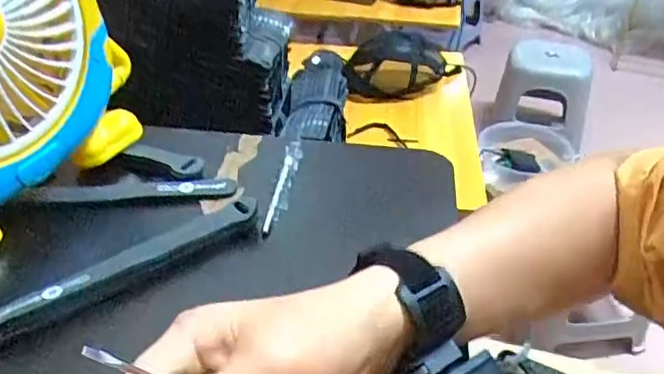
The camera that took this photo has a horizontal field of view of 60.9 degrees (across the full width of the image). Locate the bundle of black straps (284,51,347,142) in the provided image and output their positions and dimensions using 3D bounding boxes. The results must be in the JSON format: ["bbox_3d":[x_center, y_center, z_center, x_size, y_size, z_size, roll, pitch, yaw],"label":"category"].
[{"bbox_3d":[-0.024,-0.151,0.913,0.091,0.076,0.243,3,37,2],"label":"bundle of black straps"}]

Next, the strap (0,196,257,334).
[{"bbox_3d":[-0.142,0.053,0.408,0.194,0.022,0.026,-24,43,-29],"label":"strap"}]

